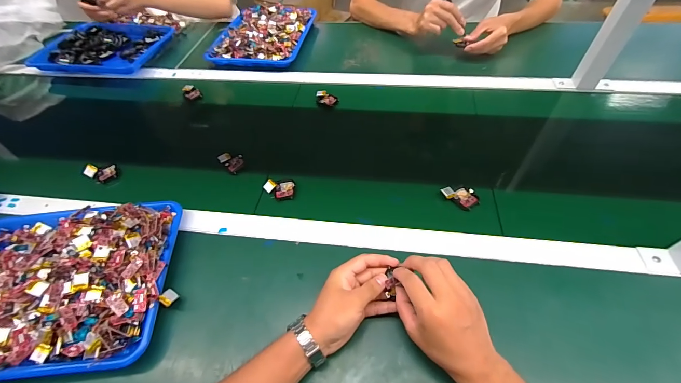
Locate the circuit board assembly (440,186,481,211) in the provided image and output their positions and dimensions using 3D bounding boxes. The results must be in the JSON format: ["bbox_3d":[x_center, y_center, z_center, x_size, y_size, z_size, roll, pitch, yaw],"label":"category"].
[{"bbox_3d":[0.206,0.005,0.531,0.058,0.014,0.040,29,60,25],"label":"circuit board assembly"}]

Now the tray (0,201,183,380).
[{"bbox_3d":[-0.417,0.125,0.452,0.330,0.056,0.251,-6,51,1],"label":"tray"}]

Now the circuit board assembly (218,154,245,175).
[{"bbox_3d":[-0.209,-0.059,0.609,0.047,0.008,0.039,42,65,12],"label":"circuit board assembly"}]

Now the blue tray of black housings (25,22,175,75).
[{"bbox_3d":[-0.670,-0.409,0.877,0.339,0.040,0.229,3,52,8],"label":"blue tray of black housings"}]

